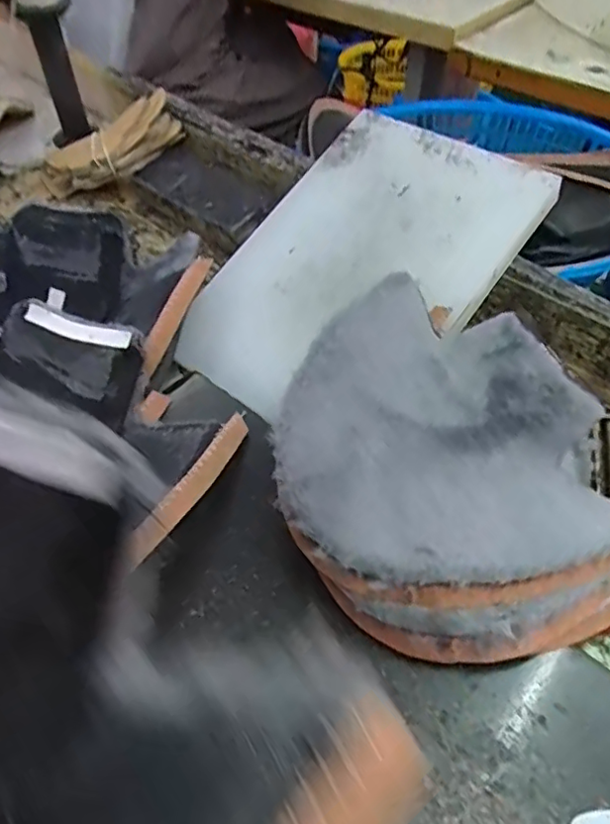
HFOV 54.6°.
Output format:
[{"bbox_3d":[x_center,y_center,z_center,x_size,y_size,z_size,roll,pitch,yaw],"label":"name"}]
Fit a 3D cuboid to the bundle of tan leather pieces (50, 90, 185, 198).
[{"bbox_3d":[-0.221,-0.291,0.659,0.170,0.046,0.073,-19,48,14],"label":"bundle of tan leather pieces"}]

